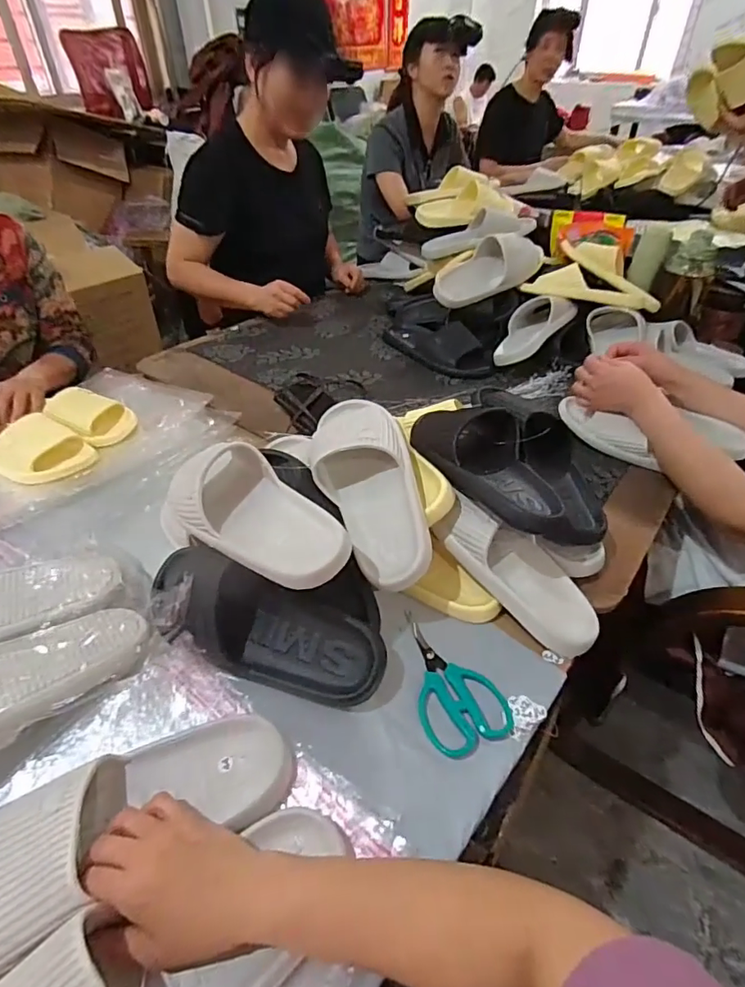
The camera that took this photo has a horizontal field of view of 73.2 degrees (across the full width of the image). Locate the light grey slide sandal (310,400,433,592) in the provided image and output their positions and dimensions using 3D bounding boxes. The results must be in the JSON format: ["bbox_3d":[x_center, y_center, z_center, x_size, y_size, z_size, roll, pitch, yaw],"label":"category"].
[{"bbox_3d":[-0.006,-0.008,0.579,0.117,0.083,0.263,-29,56,13],"label":"light grey slide sandal"}]

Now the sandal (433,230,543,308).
[{"bbox_3d":[0.250,-0.482,1.070,0.274,0.089,0.106,-29,47,-9],"label":"sandal"}]

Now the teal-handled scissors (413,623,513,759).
[{"bbox_3d":[0.076,0.189,0.507,0.080,0.007,0.135,-15,44,-16],"label":"teal-handled scissors"}]

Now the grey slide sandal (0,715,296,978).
[{"bbox_3d":[-0.206,0.257,0.388,0.288,0.061,0.105,-17,44,-28],"label":"grey slide sandal"}]

